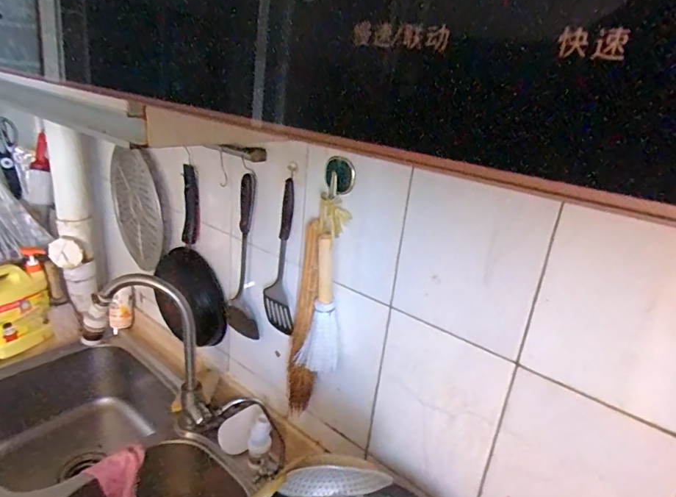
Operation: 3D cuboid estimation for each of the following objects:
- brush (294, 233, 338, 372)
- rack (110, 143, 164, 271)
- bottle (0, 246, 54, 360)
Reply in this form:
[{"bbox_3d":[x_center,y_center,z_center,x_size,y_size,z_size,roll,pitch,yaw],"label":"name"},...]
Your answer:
[{"bbox_3d":[-0.029,0.100,0.749,0.060,0.233,0.048,-8,25,-32],"label":"brush"},{"bbox_3d":[-0.491,-0.101,1.079,0.255,0.266,0.020,42,37,25],"label":"rack"},{"bbox_3d":[-0.782,0.140,1.083,0.059,0.230,0.148,20,25,32],"label":"bottle"}]

